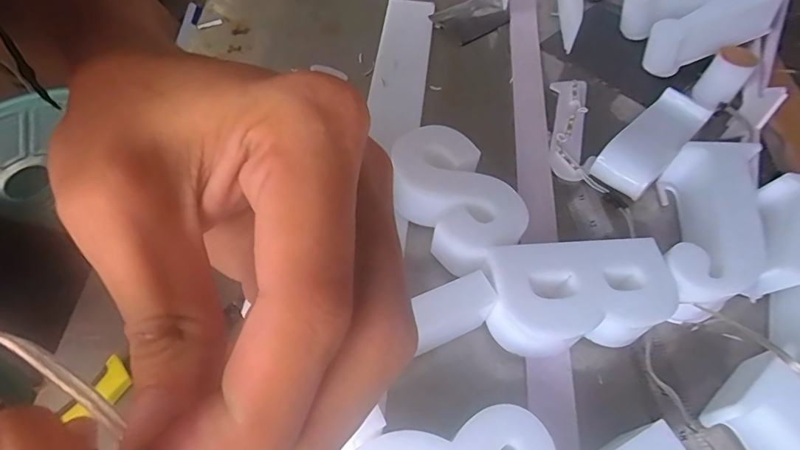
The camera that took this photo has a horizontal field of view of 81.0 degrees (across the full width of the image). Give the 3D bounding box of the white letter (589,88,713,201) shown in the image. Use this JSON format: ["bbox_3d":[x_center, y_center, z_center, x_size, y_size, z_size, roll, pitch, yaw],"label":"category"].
[{"bbox_3d":[0.204,-0.067,0.382,0.045,0.036,0.118,39,64,22],"label":"white letter"}]

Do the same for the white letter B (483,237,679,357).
[{"bbox_3d":[0.111,0.049,0.300,0.111,0.046,0.063,-5,57,-5],"label":"white letter B"}]

